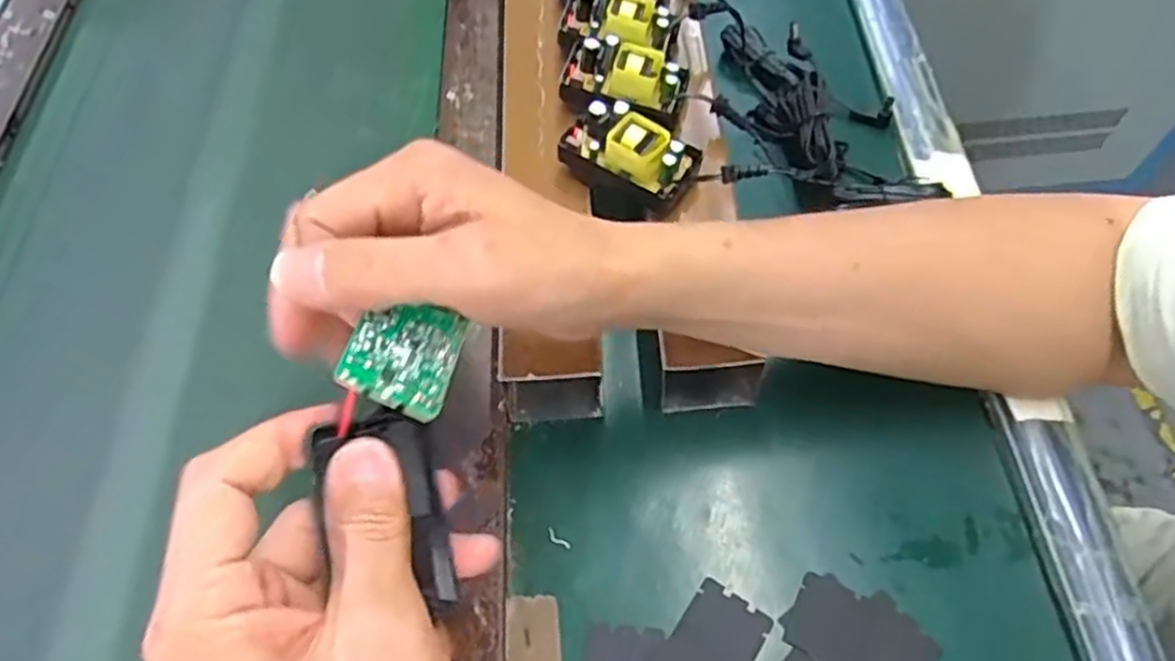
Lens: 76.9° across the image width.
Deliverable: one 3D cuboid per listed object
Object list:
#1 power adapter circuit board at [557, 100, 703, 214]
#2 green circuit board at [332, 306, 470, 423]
[{"bbox_3d":[0.022,-0.095,0.394,0.069,0.035,0.033,20,60,14],"label":"power adapter circuit board"},{"bbox_3d":[-0.064,0.008,0.260,0.036,0.004,0.042,26,52,-17],"label":"green circuit board"}]

